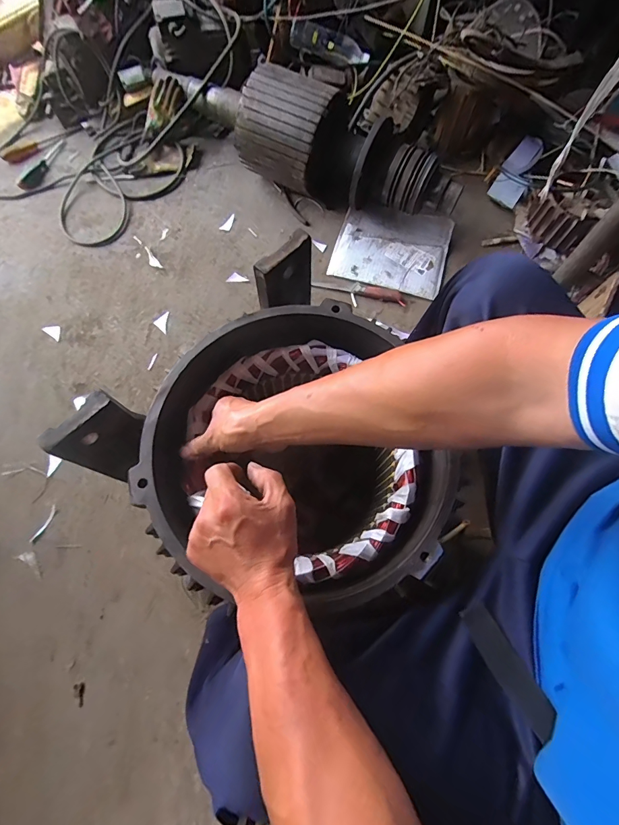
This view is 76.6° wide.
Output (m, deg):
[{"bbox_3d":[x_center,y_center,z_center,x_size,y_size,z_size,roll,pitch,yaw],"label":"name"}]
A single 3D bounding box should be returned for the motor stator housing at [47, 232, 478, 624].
[{"bbox_3d":[-0.018,0.092,0.646,0.365,0.464,0.357,43,76,11],"label":"motor stator housing"}]

